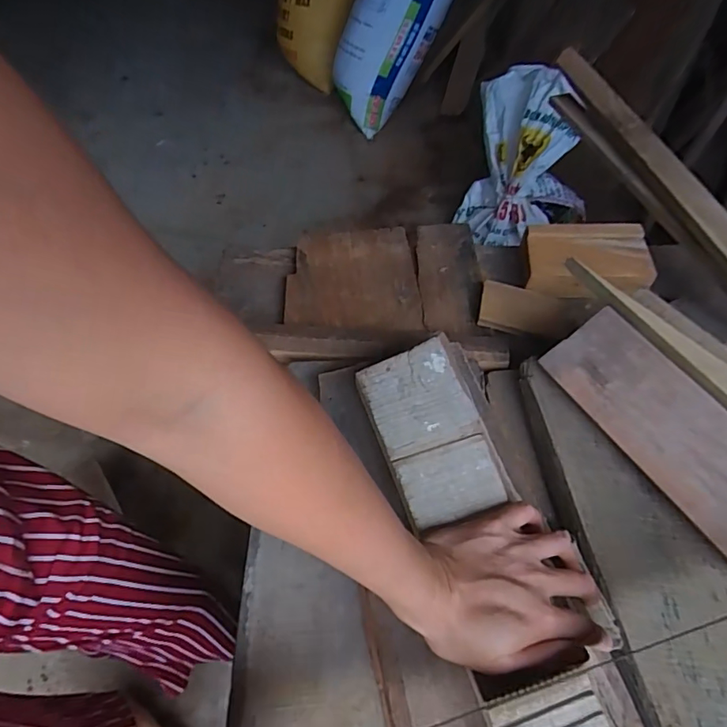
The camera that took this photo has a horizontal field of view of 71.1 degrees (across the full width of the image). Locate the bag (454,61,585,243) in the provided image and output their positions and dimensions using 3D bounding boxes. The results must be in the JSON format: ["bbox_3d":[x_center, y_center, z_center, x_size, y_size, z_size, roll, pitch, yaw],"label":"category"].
[{"bbox_3d":[0.469,-0.589,1.472,0.352,0.389,0.321,17,57,14],"label":"bag"}]

